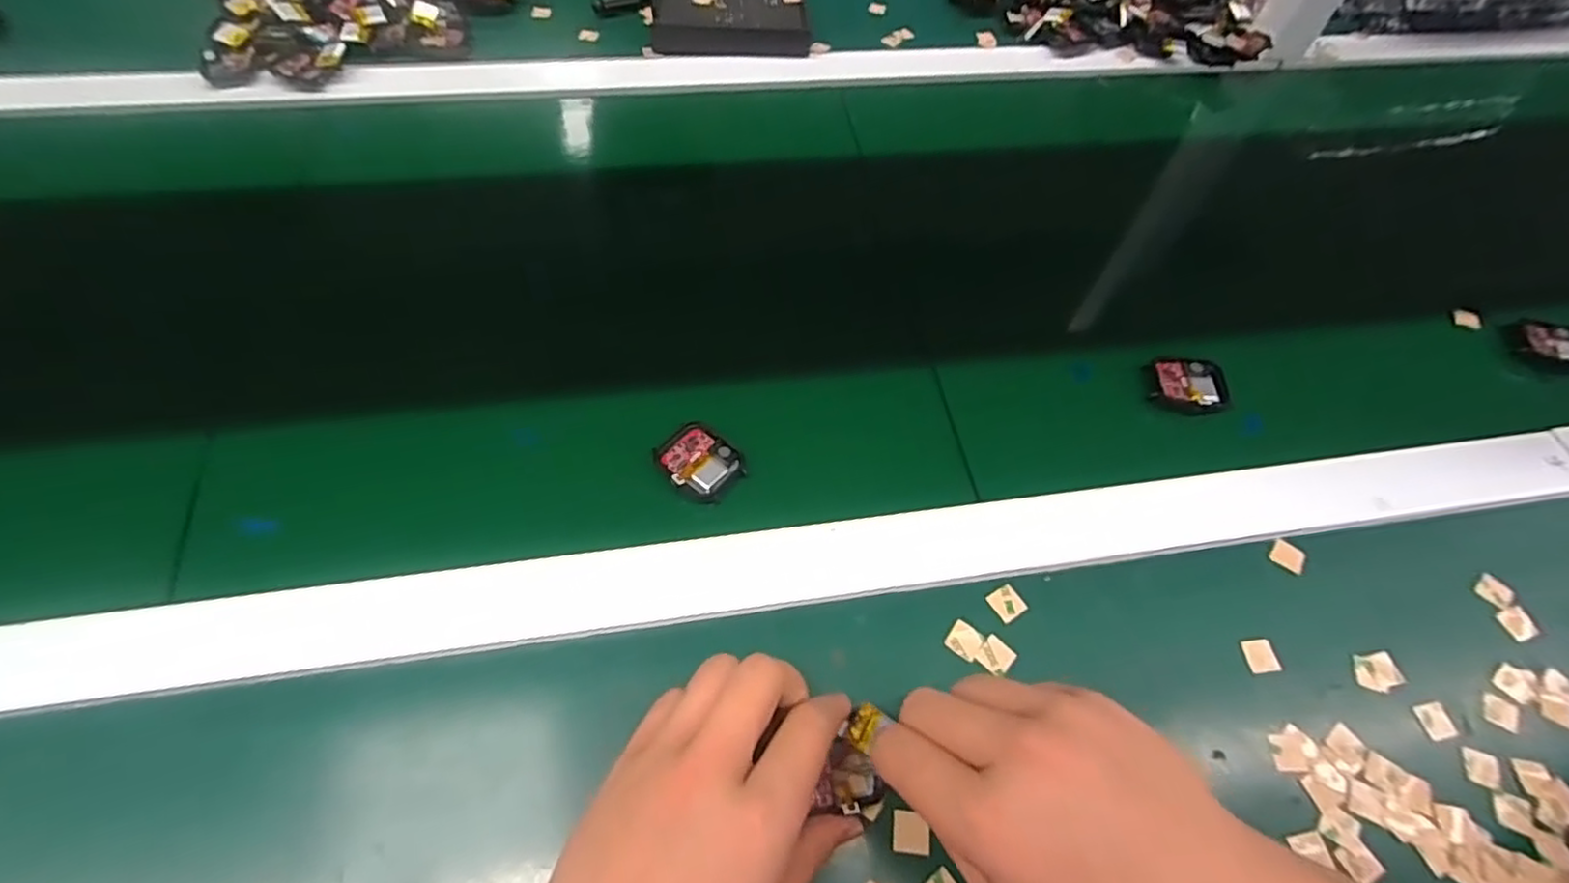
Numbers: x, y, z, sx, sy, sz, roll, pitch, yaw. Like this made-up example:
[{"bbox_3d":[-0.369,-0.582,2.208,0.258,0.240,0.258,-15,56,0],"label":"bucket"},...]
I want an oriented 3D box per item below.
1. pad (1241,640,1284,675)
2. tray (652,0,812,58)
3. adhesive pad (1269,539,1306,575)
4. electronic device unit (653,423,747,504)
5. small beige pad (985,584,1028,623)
[{"bbox_3d":[0.237,0.106,0.331,0.016,0.004,0.016,-4,59,-5],"label":"pad"},{"bbox_3d":[-0.048,-0.384,0.604,0.134,0.026,0.088,-1,59,-4],"label":"tray"},{"bbox_3d":[0.272,0.062,0.361,0.016,0.004,0.014,36,63,17],"label":"adhesive pad"},{"bbox_3d":[-0.047,0.010,0.363,0.045,0.008,0.038,36,63,17],"label":"electronic device unit"},{"bbox_3d":[0.113,0.081,0.337,0.015,0.004,0.017,-28,62,-10],"label":"small beige pad"}]

